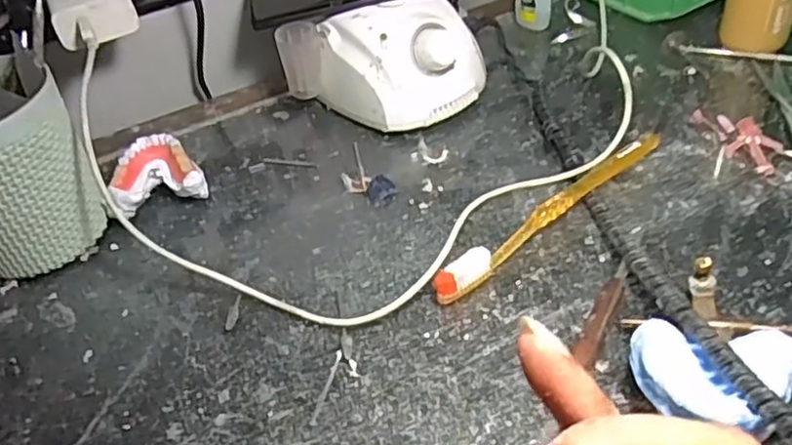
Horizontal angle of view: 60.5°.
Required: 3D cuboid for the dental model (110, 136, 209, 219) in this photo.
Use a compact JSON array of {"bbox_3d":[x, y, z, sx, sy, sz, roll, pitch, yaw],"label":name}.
[{"bbox_3d":[-0.166,-0.031,0.470,0.064,0.035,0.055,-18,43,-11],"label":"dental model"}]

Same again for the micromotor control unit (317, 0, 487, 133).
[{"bbox_3d":[0.006,-0.120,0.508,0.092,0.078,0.091,-37,49,-28],"label":"micromotor control unit"}]

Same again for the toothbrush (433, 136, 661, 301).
[{"bbox_3d":[0.097,-0.006,0.414,0.190,0.018,0.015,-32,47,-24],"label":"toothbrush"}]

